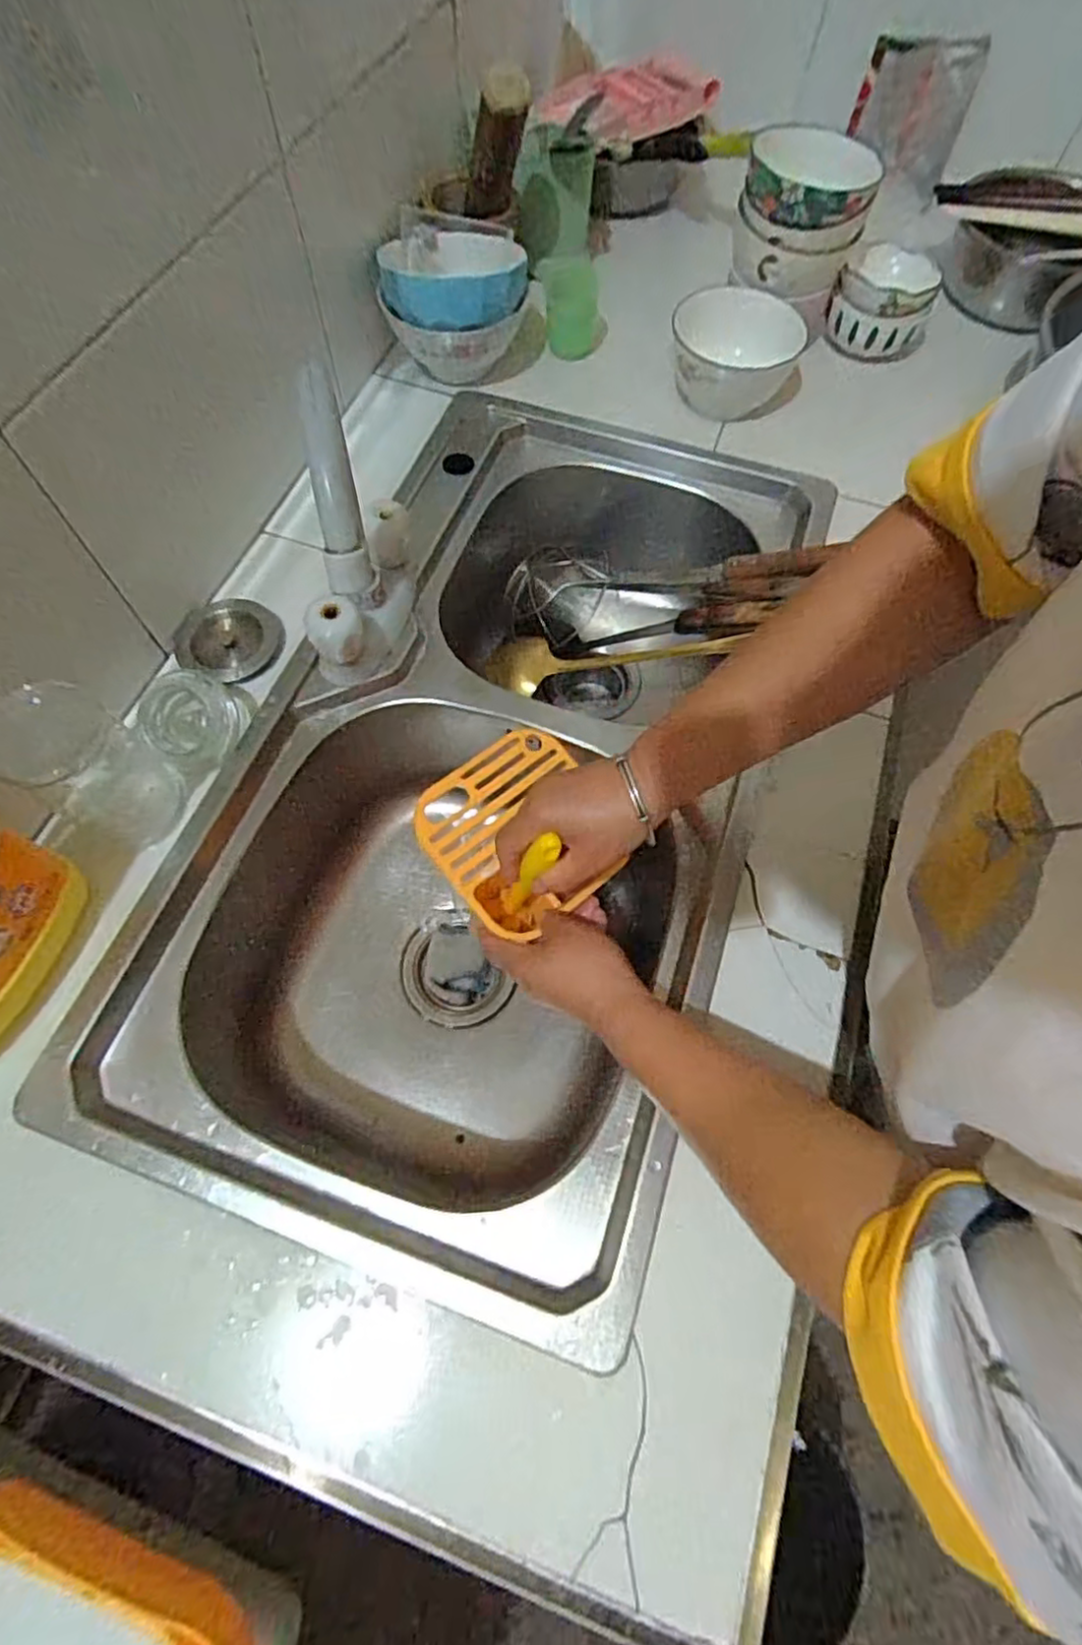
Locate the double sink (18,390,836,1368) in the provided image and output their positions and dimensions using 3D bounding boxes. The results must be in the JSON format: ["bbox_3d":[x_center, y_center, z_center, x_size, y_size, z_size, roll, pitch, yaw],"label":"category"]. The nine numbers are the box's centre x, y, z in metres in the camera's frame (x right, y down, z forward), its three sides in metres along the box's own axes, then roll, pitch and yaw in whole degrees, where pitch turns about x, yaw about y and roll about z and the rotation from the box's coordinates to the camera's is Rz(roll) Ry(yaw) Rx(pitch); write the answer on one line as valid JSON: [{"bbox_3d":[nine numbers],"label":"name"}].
[{"bbox_3d":[-0.041,-0.040,0.622,0.408,0.229,0.738,18,66,6],"label":"double sink"}]

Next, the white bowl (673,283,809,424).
[{"bbox_3d":[0.196,-0.474,0.701,0.122,0.072,0.122,1,65,-2],"label":"white bowl"}]

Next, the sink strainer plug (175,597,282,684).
[{"bbox_3d":[-0.263,-0.155,0.589,0.084,0.019,0.079,1,66,-2],"label":"sink strainer plug"}]

